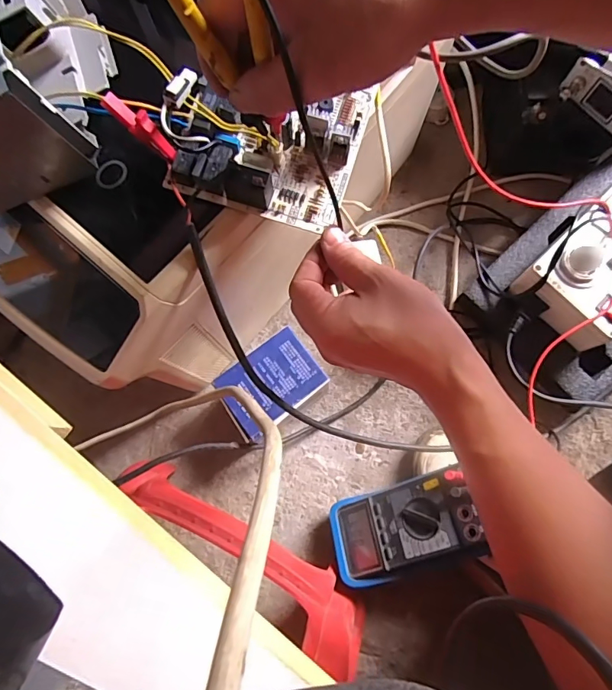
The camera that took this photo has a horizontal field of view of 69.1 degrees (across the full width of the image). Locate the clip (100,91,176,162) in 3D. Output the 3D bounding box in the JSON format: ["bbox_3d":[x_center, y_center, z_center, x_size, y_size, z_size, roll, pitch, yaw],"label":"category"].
[{"bbox_3d":[-0.109,-0.144,0.293,0.052,0.021,0.011,37,79,-23],"label":"clip"}]

